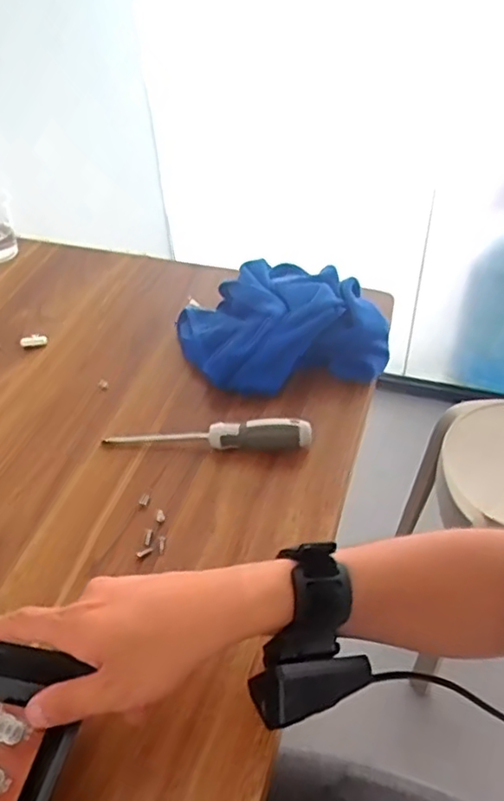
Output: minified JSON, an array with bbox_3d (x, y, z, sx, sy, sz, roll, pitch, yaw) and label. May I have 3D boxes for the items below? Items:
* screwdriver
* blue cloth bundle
[{"bbox_3d":[-0.040,0.030,0.551,0.182,0.025,0.020,-1,42,5],"label":"screwdriver"},{"bbox_3d":[0.026,-0.079,0.642,0.196,0.063,0.171,-10,47,-9],"label":"blue cloth bundle"}]

